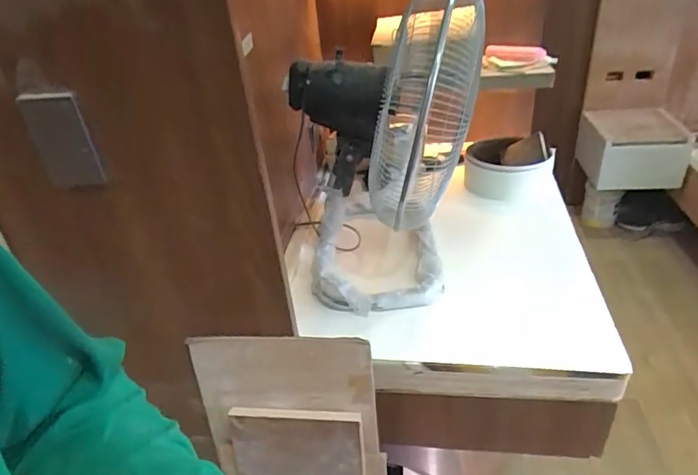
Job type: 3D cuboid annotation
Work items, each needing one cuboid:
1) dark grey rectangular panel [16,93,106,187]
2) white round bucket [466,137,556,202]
[{"bbox_3d":[-0.365,-0.122,0.623,0.077,0.118,0.014,-1,33,8],"label":"dark grey rectangular panel"},{"bbox_3d":[0.419,-0.190,1.291,0.214,0.087,0.216,4,34,15],"label":"white round bucket"}]

